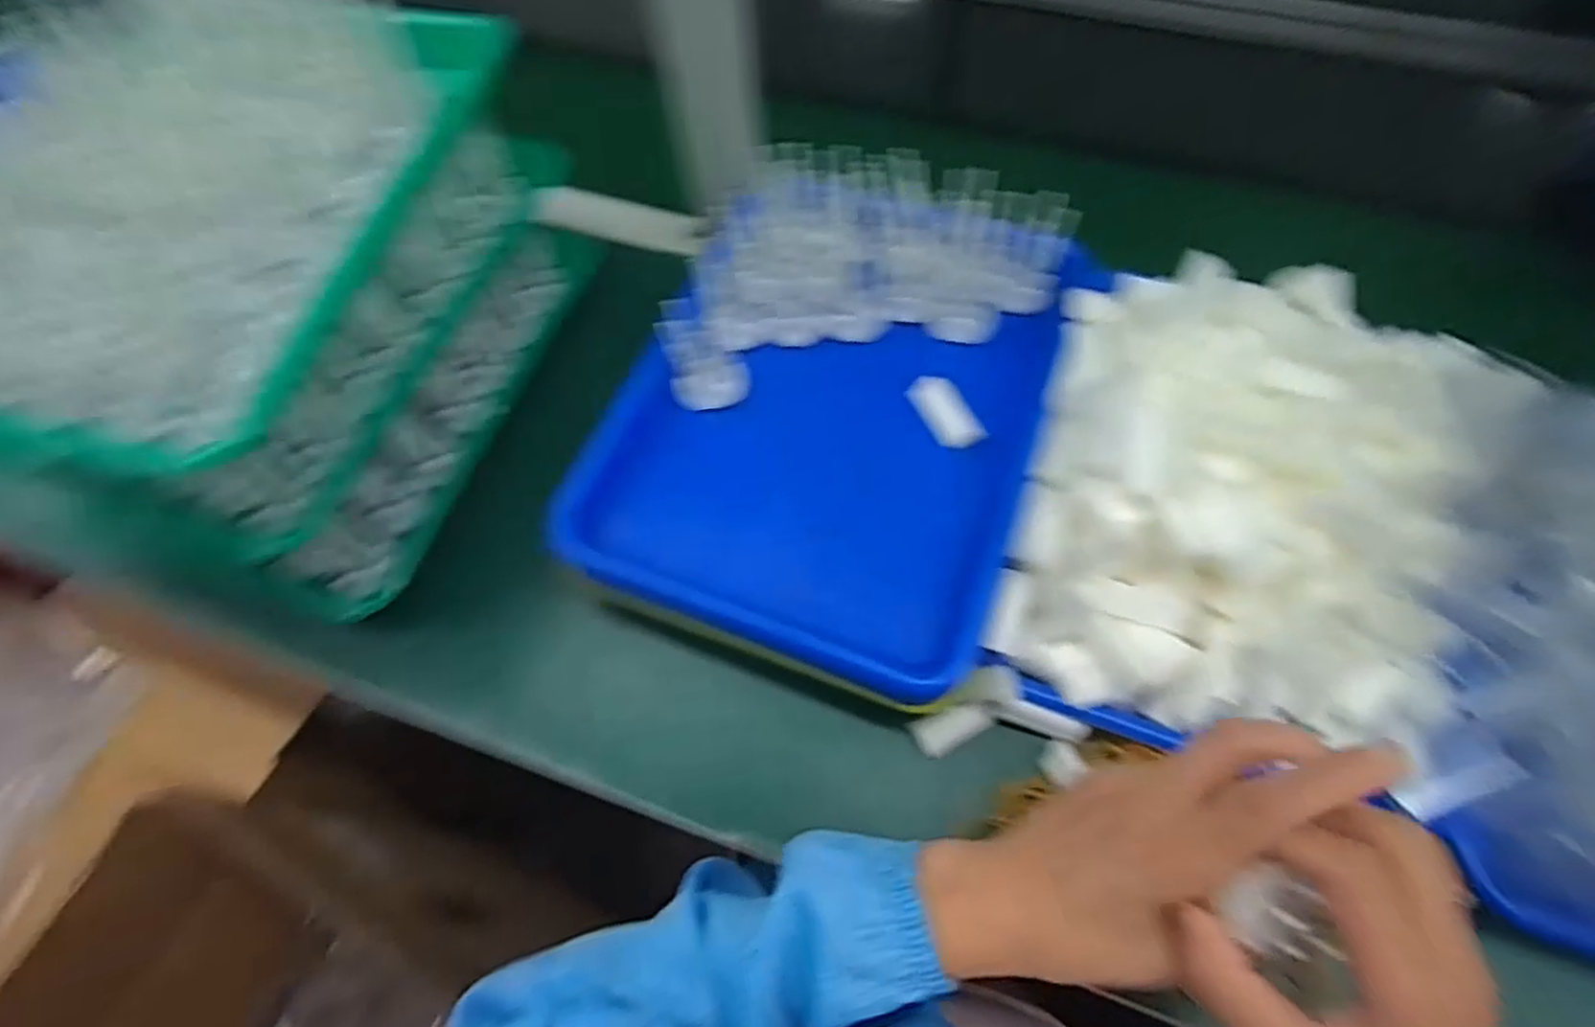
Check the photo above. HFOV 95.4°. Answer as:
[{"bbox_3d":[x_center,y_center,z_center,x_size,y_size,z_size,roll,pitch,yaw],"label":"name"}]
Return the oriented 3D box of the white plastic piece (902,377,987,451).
[{"bbox_3d":[0.093,-0.063,0.456,0.028,0.010,0.057,-24,64,-10],"label":"white plastic piece"}]

